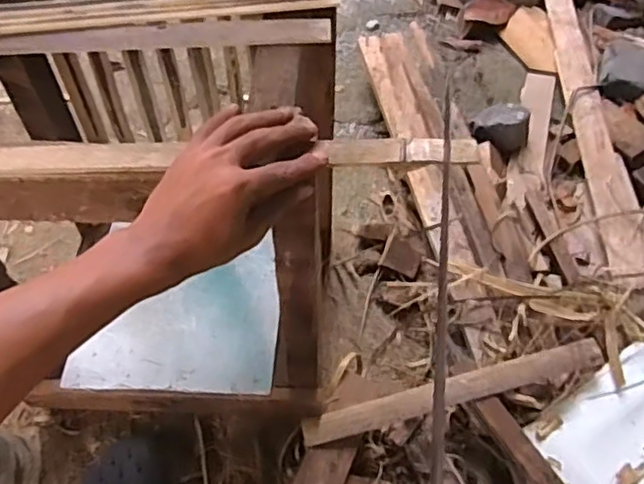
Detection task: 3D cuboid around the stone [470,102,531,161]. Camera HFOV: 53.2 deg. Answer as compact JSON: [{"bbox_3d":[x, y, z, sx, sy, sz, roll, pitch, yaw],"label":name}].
[{"bbox_3d":[0.339,-0.220,1.219,0.108,0.080,0.085,17,57,15],"label":"stone"}]

